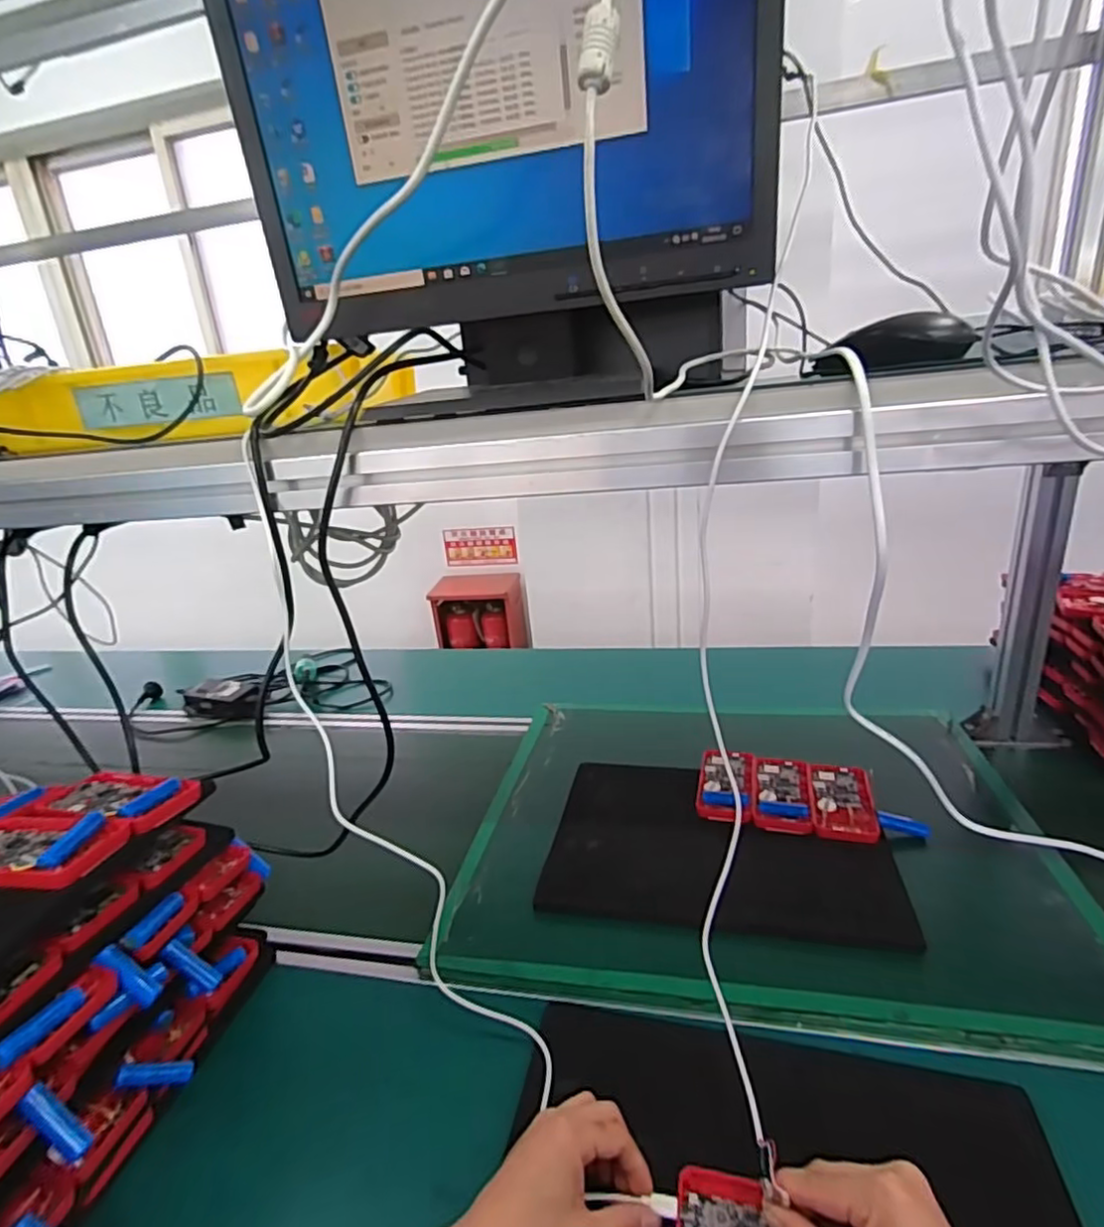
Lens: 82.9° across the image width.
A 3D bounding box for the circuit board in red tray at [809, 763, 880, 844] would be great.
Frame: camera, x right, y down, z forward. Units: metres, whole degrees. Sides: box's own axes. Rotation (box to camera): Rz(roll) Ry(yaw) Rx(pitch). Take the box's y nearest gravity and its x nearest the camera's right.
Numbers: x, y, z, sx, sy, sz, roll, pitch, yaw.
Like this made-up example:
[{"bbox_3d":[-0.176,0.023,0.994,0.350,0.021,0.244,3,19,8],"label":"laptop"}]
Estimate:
[{"bbox_3d":[0.329,0.210,0.709,0.065,0.009,0.134,1,21,20],"label":"circuit board in red tray"}]

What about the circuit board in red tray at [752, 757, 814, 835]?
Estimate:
[{"bbox_3d":[0.268,0.208,0.731,0.063,0.015,0.128,1,21,19],"label":"circuit board in red tray"}]

